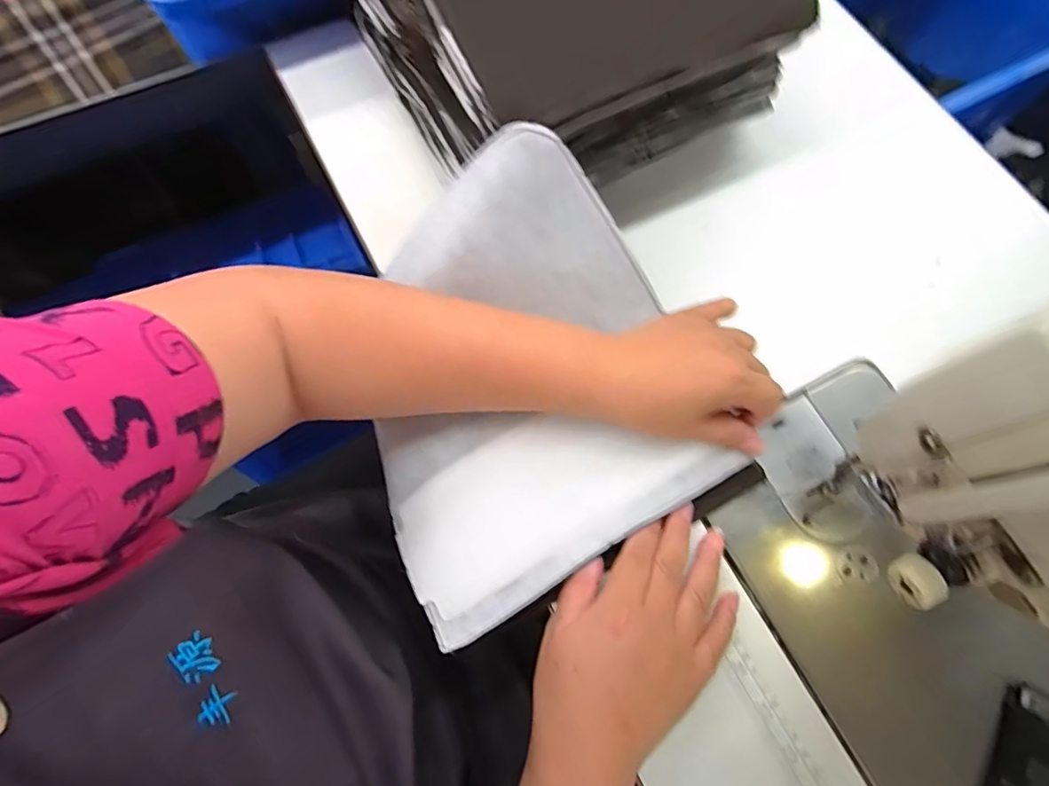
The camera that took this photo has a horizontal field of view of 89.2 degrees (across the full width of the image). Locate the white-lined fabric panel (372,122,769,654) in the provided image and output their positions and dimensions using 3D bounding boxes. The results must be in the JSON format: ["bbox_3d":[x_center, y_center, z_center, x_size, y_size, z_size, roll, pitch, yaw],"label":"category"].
[{"bbox_3d":[-0.011,-0.001,0.358,0.231,0.056,0.270,-31,89,-1],"label":"white-lined fabric panel"}]

